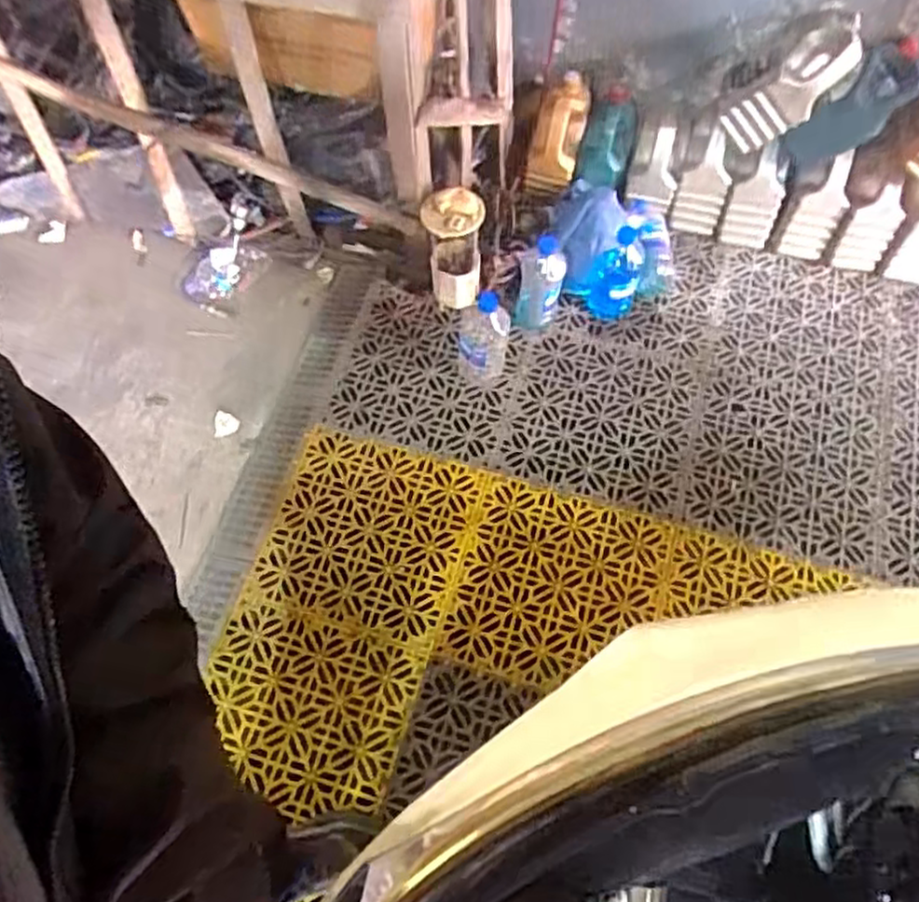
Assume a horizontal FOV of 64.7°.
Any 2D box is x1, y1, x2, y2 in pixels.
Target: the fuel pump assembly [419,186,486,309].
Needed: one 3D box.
[{"bbox_3d":[-0.013,-0.443,1.598,0.129,0.259,0.104,1,64,1],"label":"fuel pump assembly"}]

